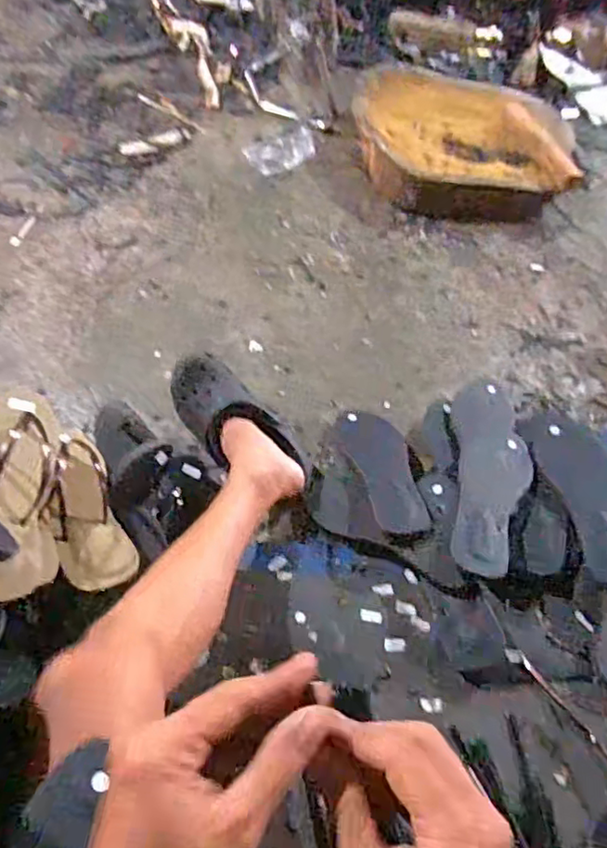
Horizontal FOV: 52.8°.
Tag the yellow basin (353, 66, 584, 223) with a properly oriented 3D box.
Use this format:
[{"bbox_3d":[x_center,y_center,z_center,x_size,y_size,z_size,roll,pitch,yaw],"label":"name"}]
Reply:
[{"bbox_3d":[0.362,-0.642,1.366,0.499,0.107,0.486,8,56,2],"label":"yellow basin"}]

